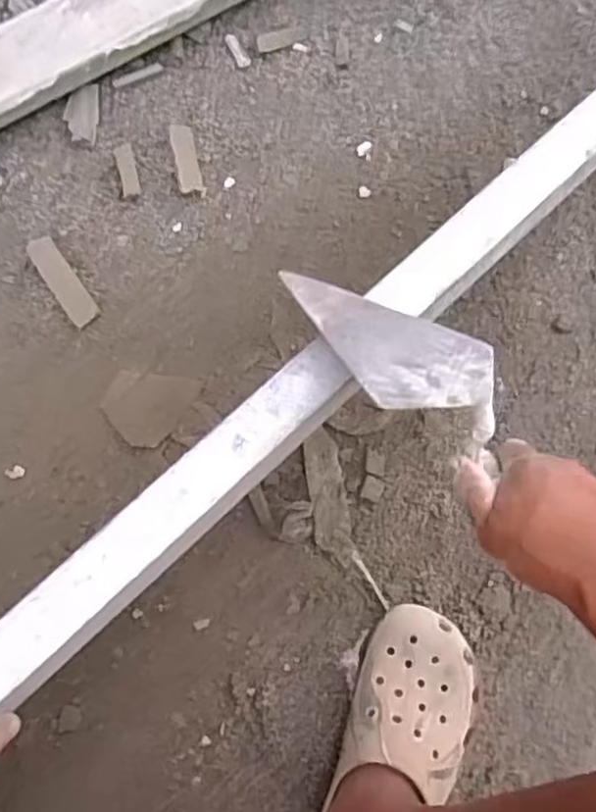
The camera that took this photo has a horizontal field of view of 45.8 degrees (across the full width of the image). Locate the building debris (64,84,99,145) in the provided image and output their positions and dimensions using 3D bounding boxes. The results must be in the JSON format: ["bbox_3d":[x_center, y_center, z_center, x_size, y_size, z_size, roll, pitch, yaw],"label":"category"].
[{"bbox_3d":[-0.246,-0.333,0.802,0.036,0.004,0.066,-1,84,-11],"label":"building debris"}]

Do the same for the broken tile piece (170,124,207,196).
[{"bbox_3d":[-0.128,-0.282,0.807,0.029,0.004,0.087,-11,79,-24],"label":"broken tile piece"}]

